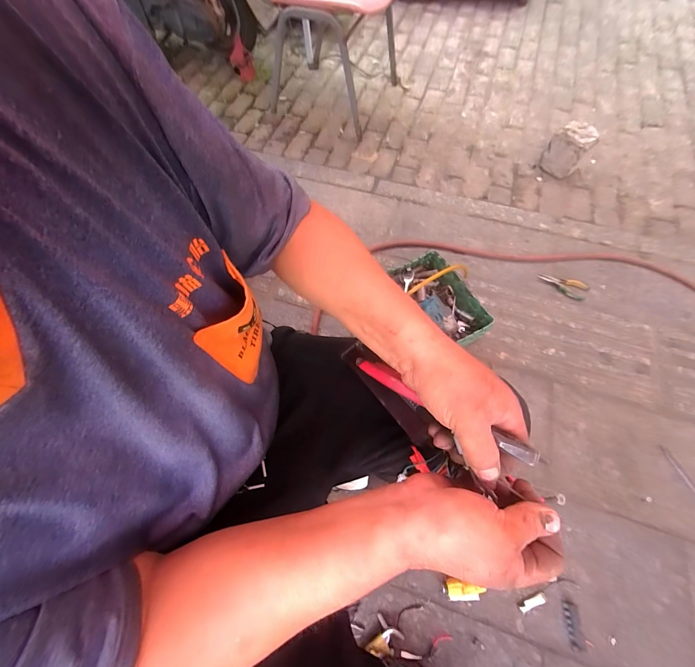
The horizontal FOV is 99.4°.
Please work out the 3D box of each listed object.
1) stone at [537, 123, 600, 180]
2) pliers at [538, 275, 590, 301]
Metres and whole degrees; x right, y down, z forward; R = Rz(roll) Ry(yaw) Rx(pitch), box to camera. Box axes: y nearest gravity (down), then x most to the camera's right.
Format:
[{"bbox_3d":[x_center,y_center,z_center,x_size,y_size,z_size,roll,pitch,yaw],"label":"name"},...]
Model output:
[{"bbox_3d":[0.927,-0.768,1.238,0.153,0.158,0.138,-39,70,-17],"label":"stone"},{"bbox_3d":[0.746,-0.174,1.019,0.156,0.009,0.075,34,69,16],"label":"pliers"}]

